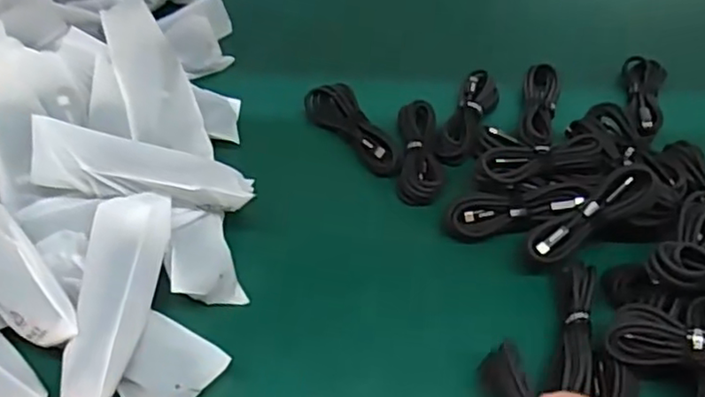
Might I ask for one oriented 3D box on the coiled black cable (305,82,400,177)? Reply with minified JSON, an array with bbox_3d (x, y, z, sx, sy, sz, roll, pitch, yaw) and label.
[{"bbox_3d":[0.003,-0.059,0.555,0.033,0.030,0.115,-29,58,-26],"label":"coiled black cable"}]

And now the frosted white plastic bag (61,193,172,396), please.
[{"bbox_3d":[-0.152,0.062,0.403,0.043,0.028,0.147,6,50,0],"label":"frosted white plastic bag"}]

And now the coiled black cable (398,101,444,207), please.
[{"bbox_3d":[0.057,-0.040,0.538,0.034,0.017,0.103,4,50,-1],"label":"coiled black cable"}]

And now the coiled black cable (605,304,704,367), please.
[{"bbox_3d":[0.217,0.091,0.392,0.111,0.026,0.033,8,48,33],"label":"coiled black cable"}]

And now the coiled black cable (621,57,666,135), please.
[{"bbox_3d":[0.276,-0.095,0.595,0.036,0.020,0.115,12,50,5],"label":"coiled black cable"}]

